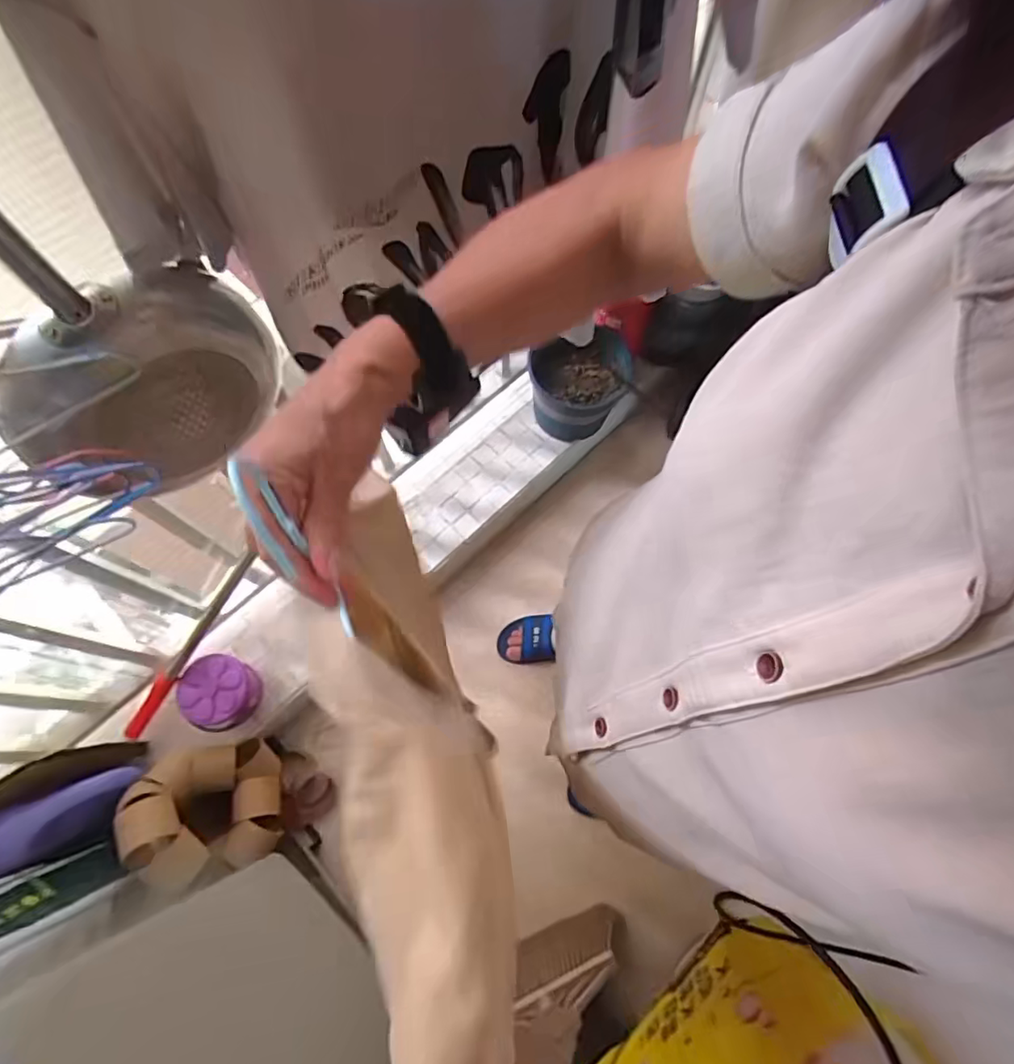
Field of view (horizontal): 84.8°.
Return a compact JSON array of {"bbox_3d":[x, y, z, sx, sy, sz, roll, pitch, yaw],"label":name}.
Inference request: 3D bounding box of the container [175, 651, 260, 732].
[{"bbox_3d":[-0.570,0.319,1.104,0.141,0.118,0.136,0,69,0],"label":"container"}]

